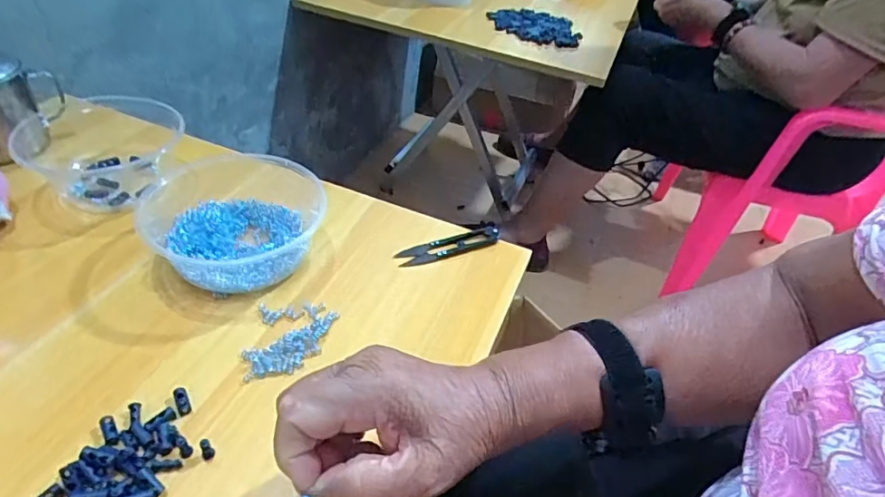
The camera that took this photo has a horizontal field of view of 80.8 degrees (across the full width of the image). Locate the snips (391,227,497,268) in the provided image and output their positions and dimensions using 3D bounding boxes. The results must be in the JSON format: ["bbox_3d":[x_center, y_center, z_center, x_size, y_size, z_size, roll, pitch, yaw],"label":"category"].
[{"bbox_3d":[0.006,-0.003,0.490,0.102,0.010,0.024,-15,47,-23],"label":"snips"}]

